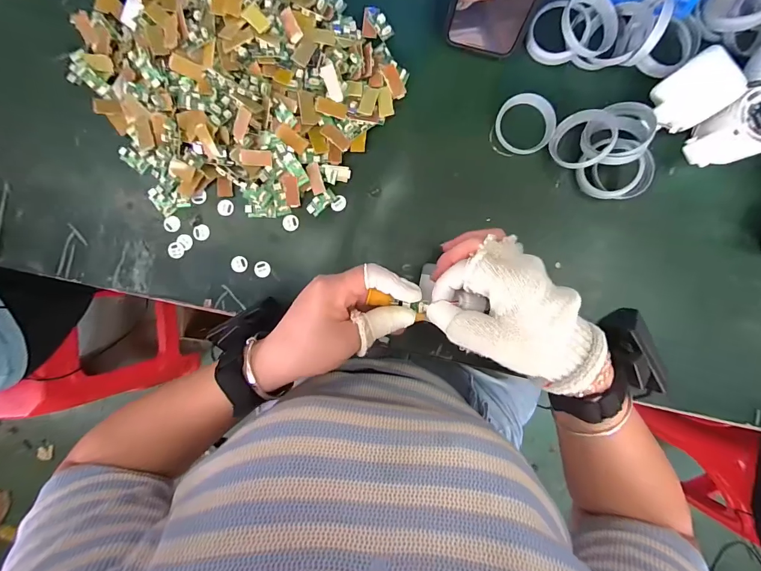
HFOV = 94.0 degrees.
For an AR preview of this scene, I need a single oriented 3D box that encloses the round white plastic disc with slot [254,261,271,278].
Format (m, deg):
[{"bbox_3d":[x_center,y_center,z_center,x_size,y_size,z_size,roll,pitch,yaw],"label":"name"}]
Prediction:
[{"bbox_3d":[-0.126,-0.017,0.379,0.017,0.004,0.017,0,92,1],"label":"round white plastic disc with slot"}]

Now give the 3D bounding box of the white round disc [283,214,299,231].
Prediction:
[{"bbox_3d":[-0.096,-0.066,0.378,0.016,0.004,0.017,0,92,1],"label":"white round disc"}]

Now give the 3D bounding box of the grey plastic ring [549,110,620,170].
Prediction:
[{"bbox_3d":[0.202,-0.147,0.352,0.058,0.013,0.059,20,89,38],"label":"grey plastic ring"}]

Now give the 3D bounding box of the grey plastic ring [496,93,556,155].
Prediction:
[{"bbox_3d":[0.149,-0.166,0.366,0.059,0.011,0.056,0,92,1],"label":"grey plastic ring"}]

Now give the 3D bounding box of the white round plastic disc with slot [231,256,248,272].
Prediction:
[{"bbox_3d":[-0.150,-0.022,0.378,0.017,0.004,0.017,0,92,1],"label":"white round plastic disc with slot"}]

